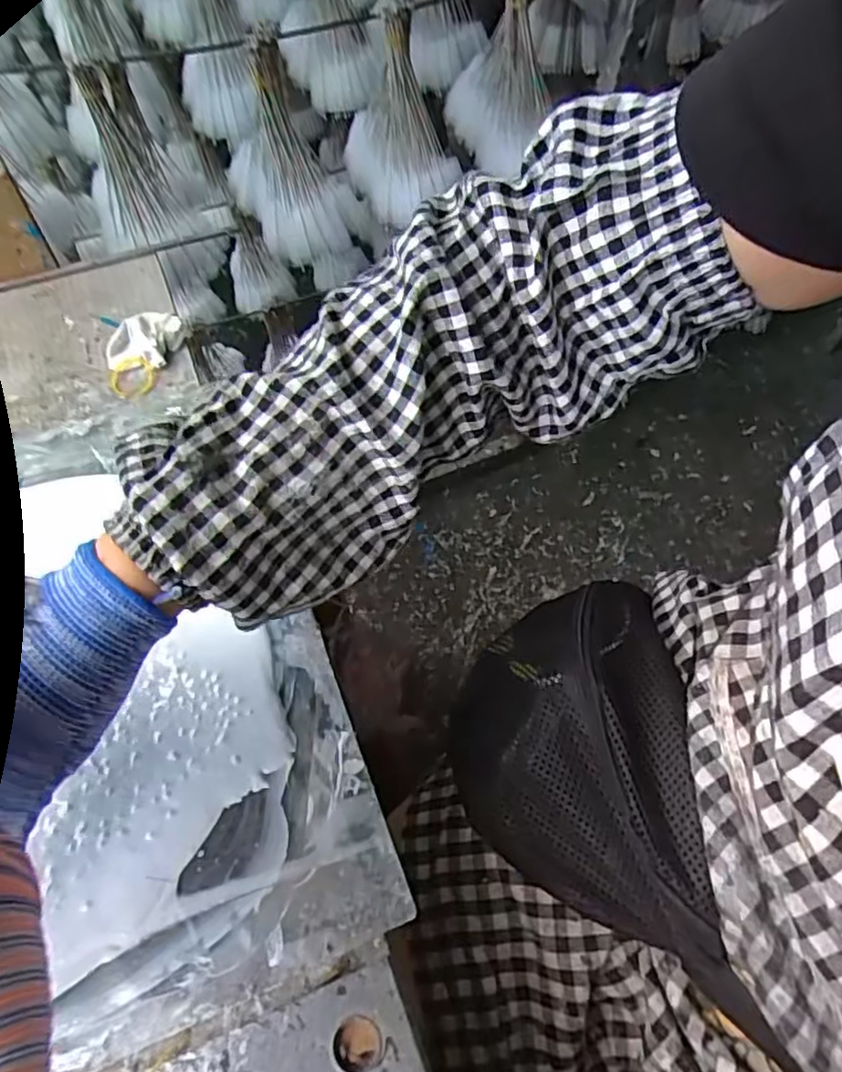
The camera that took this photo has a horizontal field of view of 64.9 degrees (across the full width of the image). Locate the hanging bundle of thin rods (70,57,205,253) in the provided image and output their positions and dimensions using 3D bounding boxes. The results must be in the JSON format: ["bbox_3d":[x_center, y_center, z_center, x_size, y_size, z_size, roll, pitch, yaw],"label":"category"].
[{"bbox_3d":[-0.294,-0.382,0.660,0.093,0.162,0.099,-22,64,-11],"label":"hanging bundle of thin rods"}]

